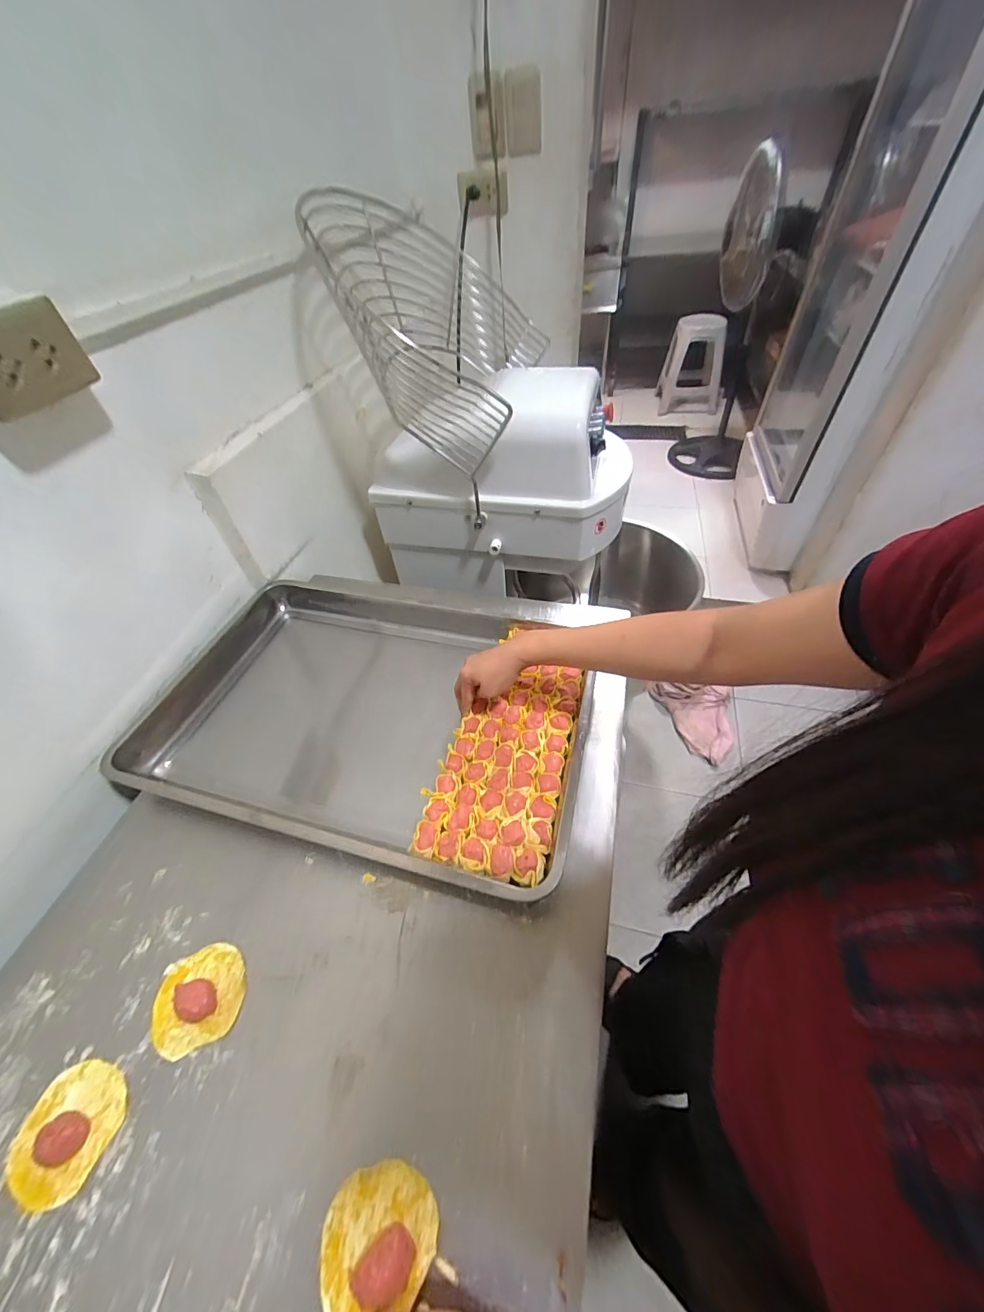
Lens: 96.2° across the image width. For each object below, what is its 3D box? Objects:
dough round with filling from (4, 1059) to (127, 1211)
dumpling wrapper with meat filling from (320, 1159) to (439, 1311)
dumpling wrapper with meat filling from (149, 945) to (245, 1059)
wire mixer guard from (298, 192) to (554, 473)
[{"bbox_3d":[-0.361,0.399,0.372,0.080,0.015,0.082,-2,48,2],"label":"dough round with filling"},{"bbox_3d":[-0.084,0.424,0.322,0.081,0.019,0.070,-22,50,-15],"label":"dumpling wrapper with meat filling"},{"bbox_3d":[-0.286,0.328,0.427,0.080,0.014,0.081,-2,48,2],"label":"dumpling wrapper with meat filling"},{"bbox_3d":[-0.147,-0.625,0.869,0.442,0.220,0.482,29,48,-18],"label":"wire mixer guard"}]

